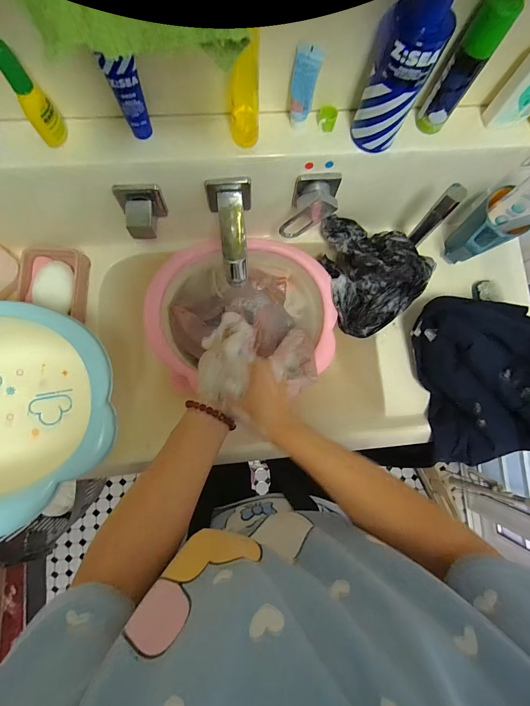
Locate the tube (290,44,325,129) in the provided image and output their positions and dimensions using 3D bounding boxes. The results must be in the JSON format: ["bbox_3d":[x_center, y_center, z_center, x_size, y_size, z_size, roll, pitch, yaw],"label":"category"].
[{"bbox_3d":[0.041,-0.287,0.356,0.026,0.084,0.017,14,83,-2],"label":"tube"}]

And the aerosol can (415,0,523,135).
[{"bbox_3d":[0.207,-0.298,0.344,0.032,0.123,0.034,0,84,-4],"label":"aerosol can"}]

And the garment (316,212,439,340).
[{"bbox_3d":[0.172,-0.133,0.523,0.124,0.106,0.191,-17,85,-6],"label":"garment"}]

